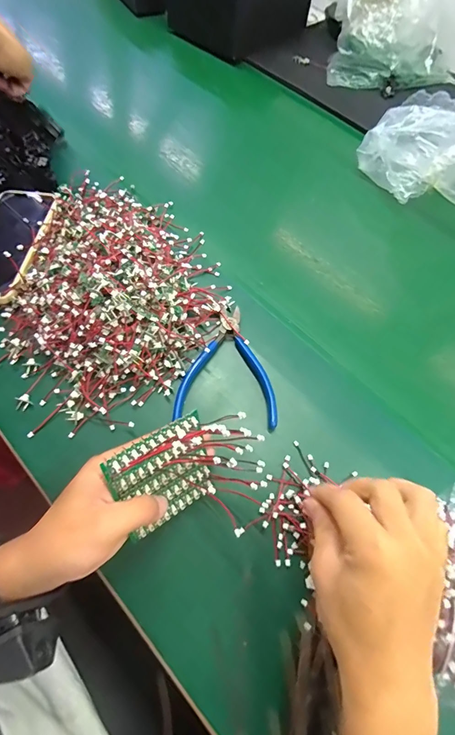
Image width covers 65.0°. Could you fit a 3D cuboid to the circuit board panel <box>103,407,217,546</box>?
[{"bbox_3d":[-0.048,0.088,0.284,0.079,0.082,0.012,-27,31,-28],"label":"circuit board panel"}]

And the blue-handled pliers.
[{"bbox_3d":[-0.001,-0.005,0.380,0.100,0.014,0.133,3,64,-1],"label":"blue-handled pliers"}]

